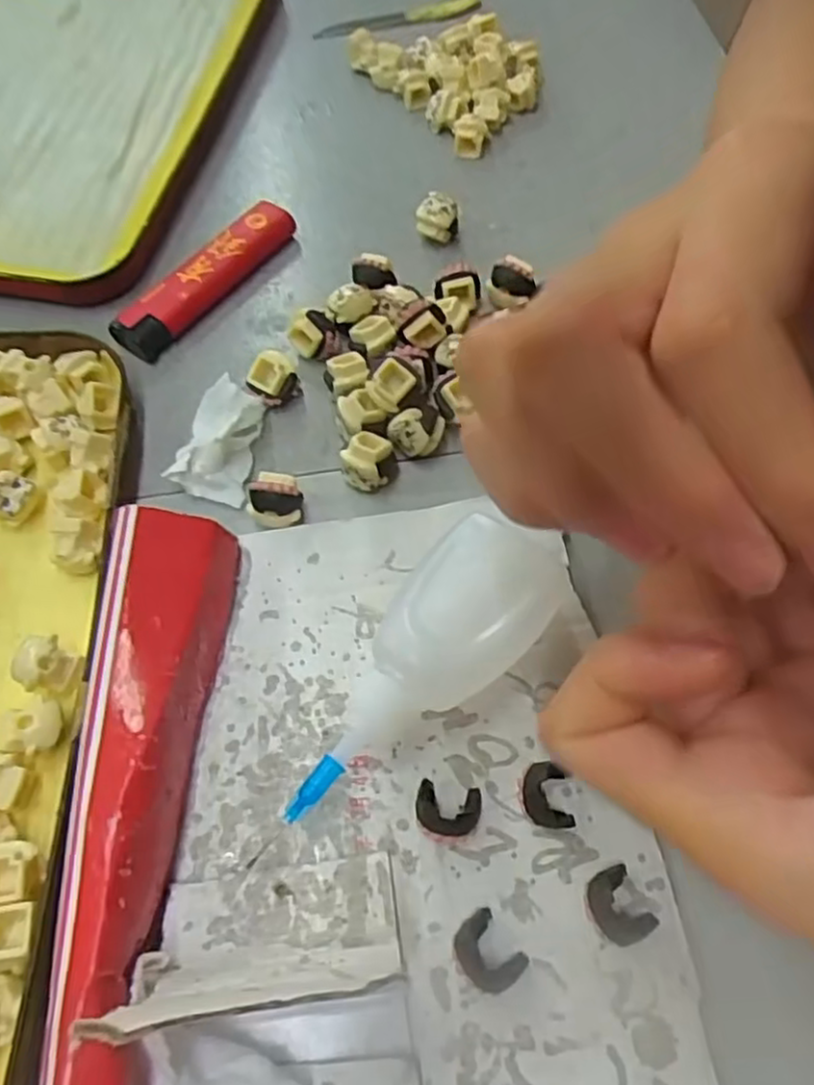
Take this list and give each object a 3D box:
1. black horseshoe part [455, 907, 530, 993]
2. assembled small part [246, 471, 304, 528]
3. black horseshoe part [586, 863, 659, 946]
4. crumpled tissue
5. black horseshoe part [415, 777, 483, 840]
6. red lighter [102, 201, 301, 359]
[{"bbox_3d":[0.018,0.094,0.167,0.013,0.004,0.016,-39,68,-16],"label":"black horseshoe part"},{"bbox_3d":[-0.039,-0.013,0.218,0.016,0.016,0.012,-5,63,0],"label":"assembled small part"},{"bbox_3d":[0.049,0.085,0.171,0.013,0.004,0.016,-29,66,-12],"label":"black horseshoe part"},{"bbox_3d":[-0.059,-0.035,0.231,0.023,0.014,0.043,9,64,7],"label":"crumpled tissue"},{"bbox_3d":[0.010,0.066,0.181,0.016,0.005,0.013,10,64,7],"label":"black horseshoe part"},{"bbox_3d":[-0.072,-0.096,0.264,0.018,0.013,0.078,34,64,15],"label":"red lighter"}]

